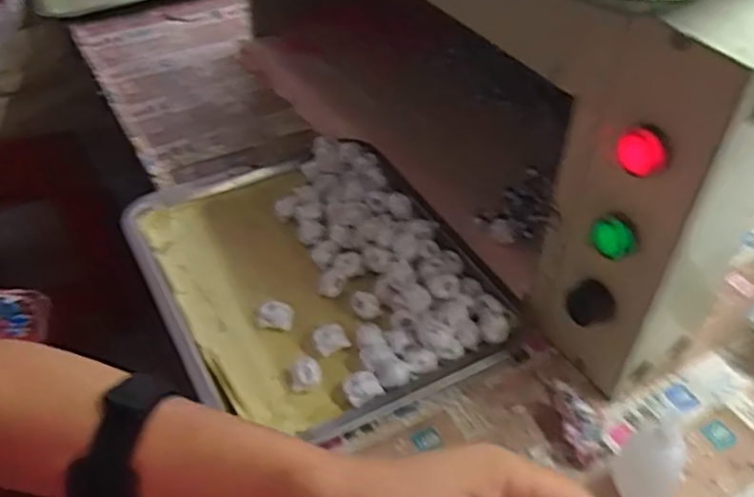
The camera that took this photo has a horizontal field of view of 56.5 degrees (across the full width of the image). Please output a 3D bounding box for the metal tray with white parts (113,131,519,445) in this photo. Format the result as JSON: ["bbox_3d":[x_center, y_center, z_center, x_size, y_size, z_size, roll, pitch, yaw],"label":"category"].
[{"bbox_3d":[-0.060,0.016,0.606,0.245,0.040,0.316,-22,48,-21],"label":"metal tray with white parts"}]

